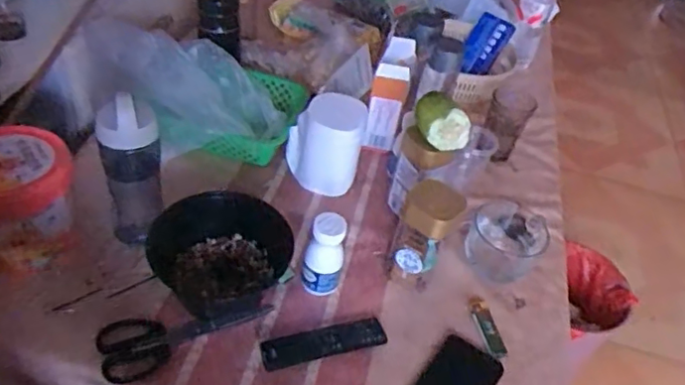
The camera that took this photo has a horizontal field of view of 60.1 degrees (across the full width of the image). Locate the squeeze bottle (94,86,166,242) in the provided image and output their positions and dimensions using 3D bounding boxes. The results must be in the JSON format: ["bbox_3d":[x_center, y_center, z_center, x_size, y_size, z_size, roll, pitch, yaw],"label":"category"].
[{"bbox_3d":[-0.255,-0.027,0.718,0.068,0.185,0.065,-13,48,-23],"label":"squeeze bottle"}]

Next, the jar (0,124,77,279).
[{"bbox_3d":[-0.389,0.008,0.714,0.129,0.120,0.135,5,43,-5],"label":"jar"}]

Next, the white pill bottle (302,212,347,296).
[{"bbox_3d":[-0.022,0.081,0.737,0.048,0.111,0.041,11,43,0],"label":"white pill bottle"}]

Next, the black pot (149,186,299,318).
[{"bbox_3d":[-0.154,0.067,0.757,0.158,0.073,0.144,5,43,-5],"label":"black pot"}]

